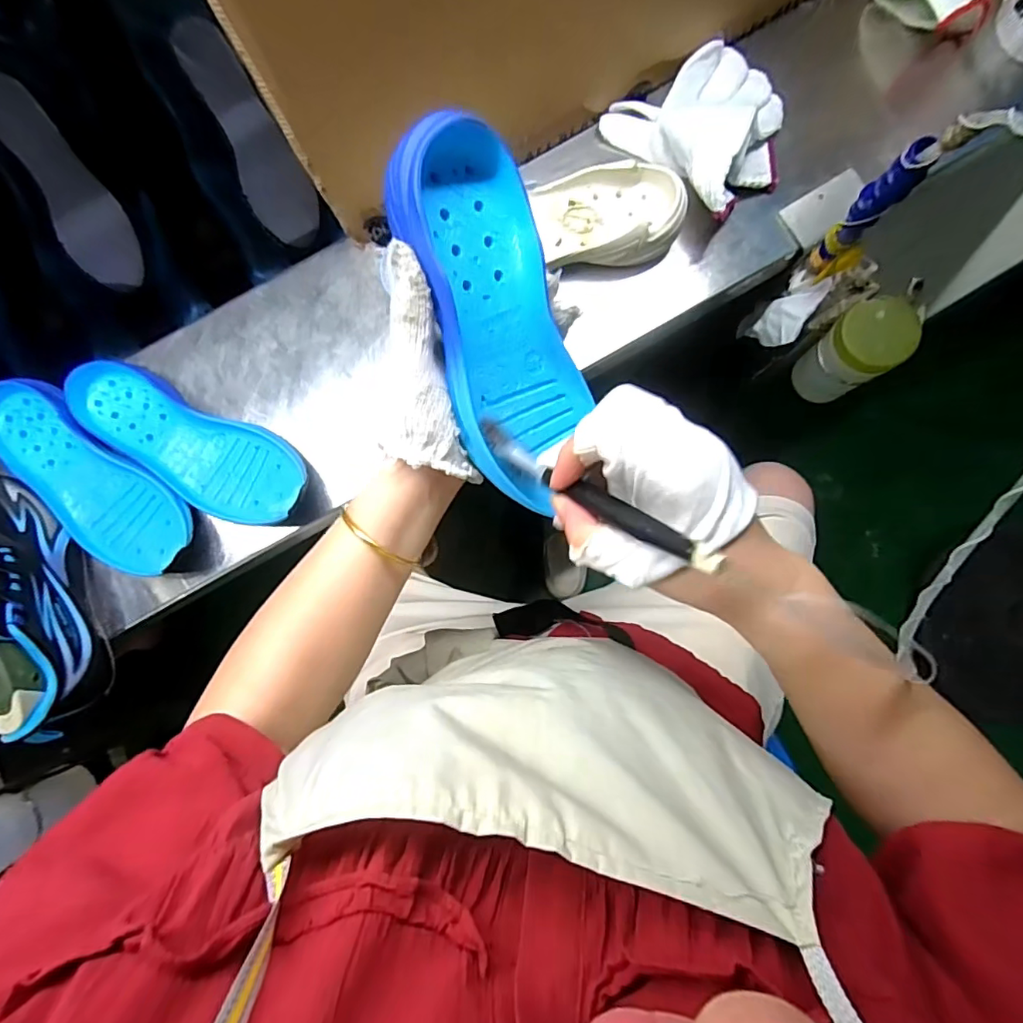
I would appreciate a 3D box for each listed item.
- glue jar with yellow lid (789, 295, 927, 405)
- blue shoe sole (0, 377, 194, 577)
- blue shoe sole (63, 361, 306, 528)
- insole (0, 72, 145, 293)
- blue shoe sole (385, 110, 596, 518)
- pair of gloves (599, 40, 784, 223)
[{"bbox_3d":[0.380,-0.177,0.606,0.072,0.130,0.071,0,84,2],"label":"glue jar with yellow lid"},{"bbox_3d":[-0.392,-0.029,0.492,0.223,0.026,0.084,40,86,5],"label":"blue shoe sole"},{"bbox_3d":[-0.298,-0.059,0.504,0.231,0.033,0.086,27,85,4],"label":"blue shoe sole"},{"bbox_3d":[-0.459,-0.333,0.557,0.065,0.016,0.204,-27,111,-1],"label":"insole"},{"bbox_3d":[-0.010,-0.109,0.321,0.077,0.045,0.199,-27,111,-25],"label":"blue shoe sole"},{"bbox_3d":[0.198,-0.374,0.516,0.162,0.054,0.159,-38,84,-3],"label":"pair of gloves"}]

